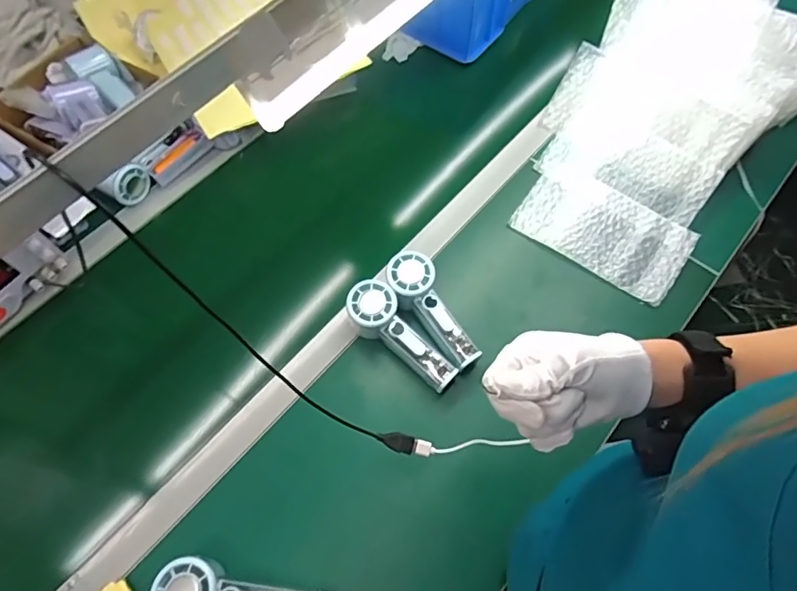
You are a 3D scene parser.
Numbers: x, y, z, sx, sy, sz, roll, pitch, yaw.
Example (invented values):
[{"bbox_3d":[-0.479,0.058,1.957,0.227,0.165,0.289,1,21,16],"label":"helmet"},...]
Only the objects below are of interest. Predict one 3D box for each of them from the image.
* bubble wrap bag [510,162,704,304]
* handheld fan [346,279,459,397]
[{"bbox_3d":[0.278,-0.092,0.702,0.218,0.017,0.127,31,68,16],"label":"bubble wrap bag"},{"bbox_3d":[0.002,0.049,0.613,0.153,0.047,0.054,43,71,6],"label":"handheld fan"}]

